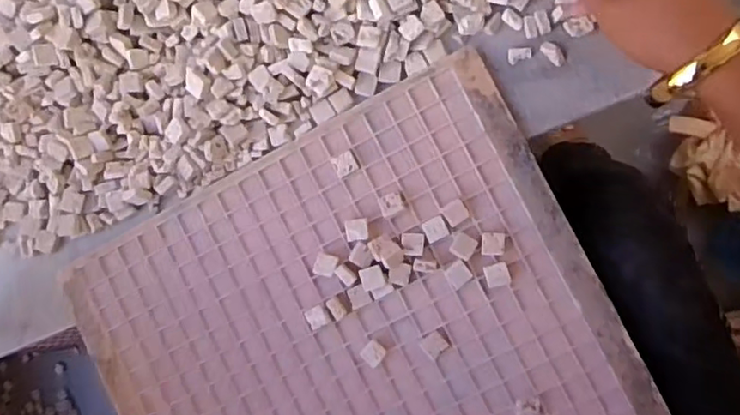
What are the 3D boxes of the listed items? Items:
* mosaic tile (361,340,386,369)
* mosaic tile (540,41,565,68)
[{"bbox_3d":[0.002,0.100,0.430,0.014,0.006,0.015,37,93,8],"label":"mosaic tile"},{"bbox_3d":[0.124,-0.105,0.426,0.010,0.004,0.020,-43,83,5],"label":"mosaic tile"}]

